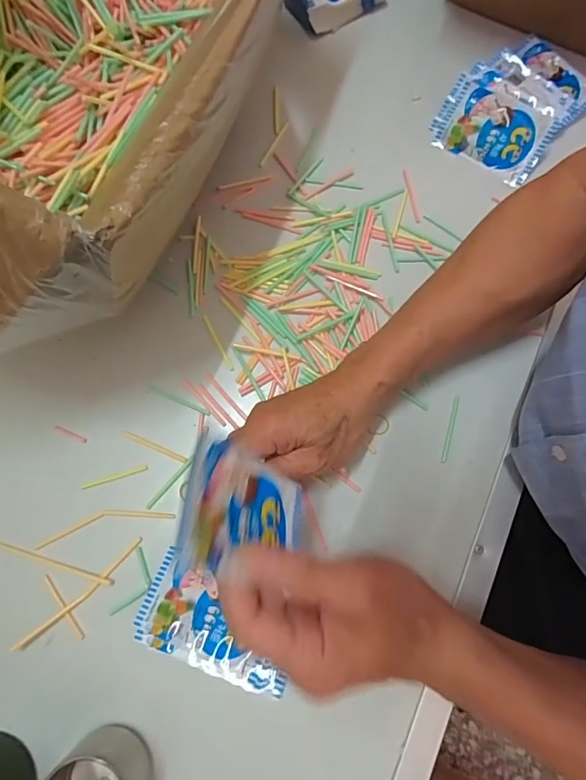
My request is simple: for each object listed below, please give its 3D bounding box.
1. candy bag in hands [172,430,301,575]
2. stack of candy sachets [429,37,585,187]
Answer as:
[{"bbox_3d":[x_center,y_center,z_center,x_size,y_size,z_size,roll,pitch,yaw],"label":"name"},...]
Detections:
[{"bbox_3d":[-0.024,0.071,0.246,0.008,0.096,0.067,-14,54,30],"label":"candy bag in hands"},{"bbox_3d":[0.233,-0.301,0.463,0.117,0.031,0.159,39,78,10],"label":"stack of candy sachets"}]

